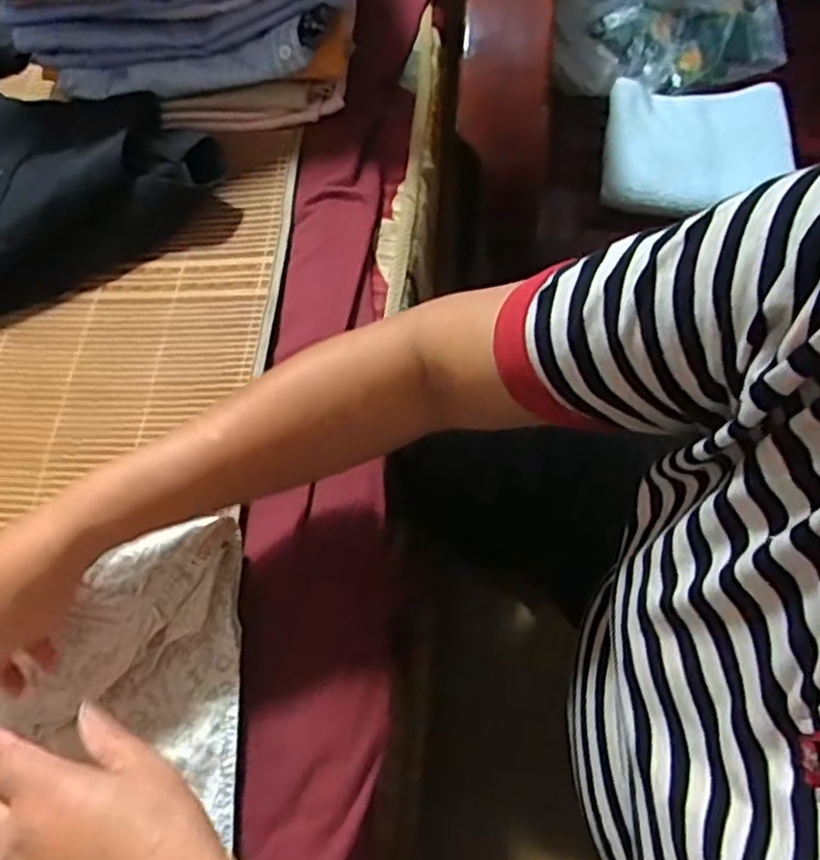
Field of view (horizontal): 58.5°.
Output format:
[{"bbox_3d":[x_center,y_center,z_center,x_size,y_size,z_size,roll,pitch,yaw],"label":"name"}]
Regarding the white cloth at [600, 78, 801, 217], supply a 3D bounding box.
[{"bbox_3d":[0.292,-0.288,0.747,0.176,0.027,0.158,9,65,7],"label":"white cloth"}]

